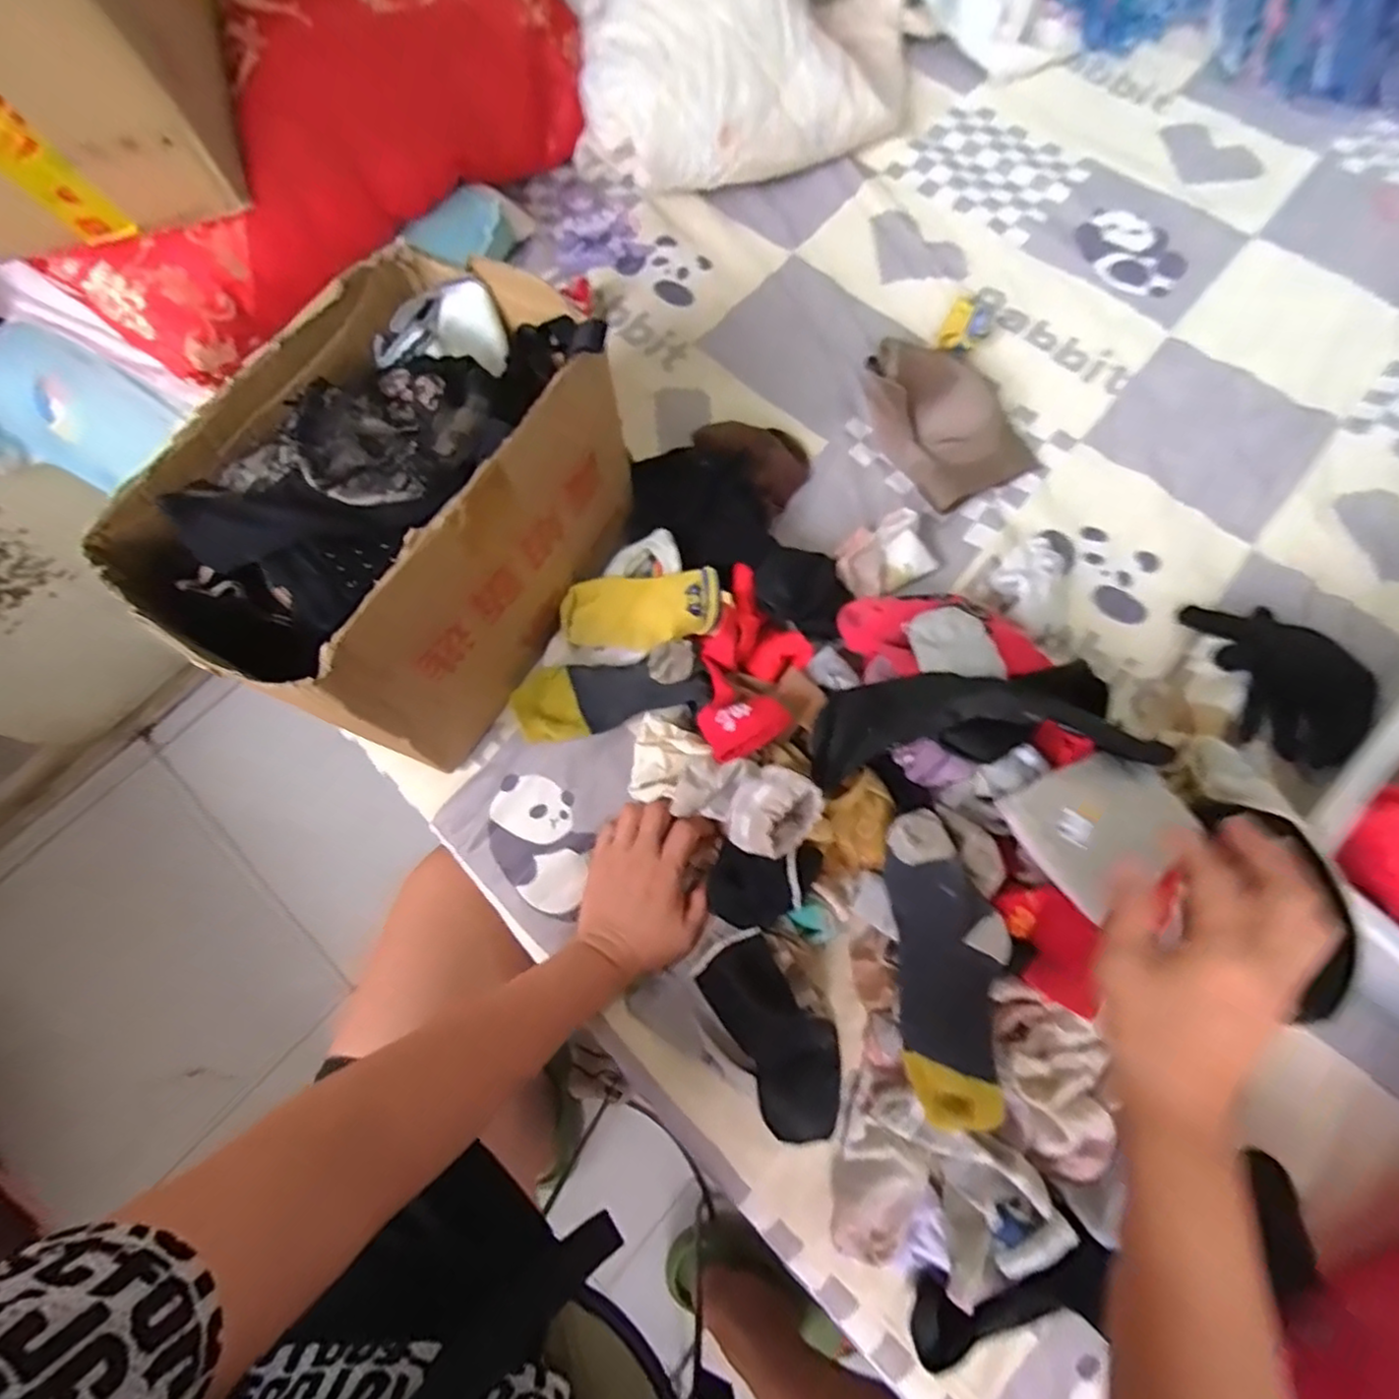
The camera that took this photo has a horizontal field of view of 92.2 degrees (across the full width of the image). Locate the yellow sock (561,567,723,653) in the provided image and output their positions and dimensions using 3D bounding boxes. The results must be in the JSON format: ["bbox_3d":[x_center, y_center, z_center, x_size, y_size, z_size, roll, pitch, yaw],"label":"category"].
[{"bbox_3d":[-0.050,-0.073,0.570,0.137,0.033,0.064,-6,70,16],"label":"yellow sock"}]

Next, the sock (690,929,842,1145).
[{"bbox_3d":[0.057,0.242,0.486,0.067,0.019,0.150,-29,90,-8],"label":"sock"}]

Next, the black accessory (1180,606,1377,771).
[{"bbox_3d":[0.487,-0.016,0.565,0.095,0.047,0.152,-4,71,0],"label":"black accessory"}]

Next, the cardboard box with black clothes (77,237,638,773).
[{"bbox_3d":[-0.212,-0.136,0.521,0.197,0.210,0.329,27,74,10],"label":"cardboard box with black clothes"}]

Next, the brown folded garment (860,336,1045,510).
[{"bbox_3d":[0.237,-0.282,0.672,0.135,0.051,0.180,-30,73,-9],"label":"brown folded garment"}]

